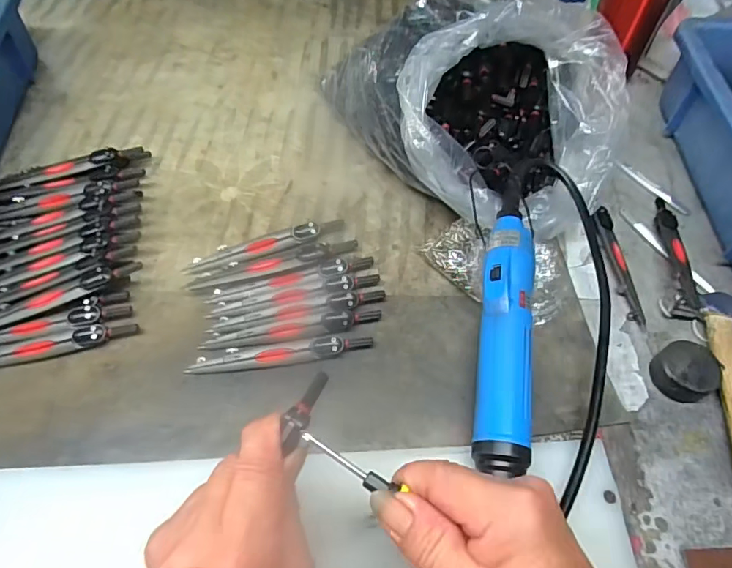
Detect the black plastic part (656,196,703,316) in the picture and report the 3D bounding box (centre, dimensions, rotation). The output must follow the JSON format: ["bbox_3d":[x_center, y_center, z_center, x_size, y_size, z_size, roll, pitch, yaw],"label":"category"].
[{"bbox_3d":[0.247,-0.028,0.396,0.020,0.027,0.126,11,58,6],"label":"black plastic part"}]

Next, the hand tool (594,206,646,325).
[{"bbox_3d":[0.201,-0.018,0.399,0.018,0.011,0.104,-1,58,-2],"label":"hand tool"}]

